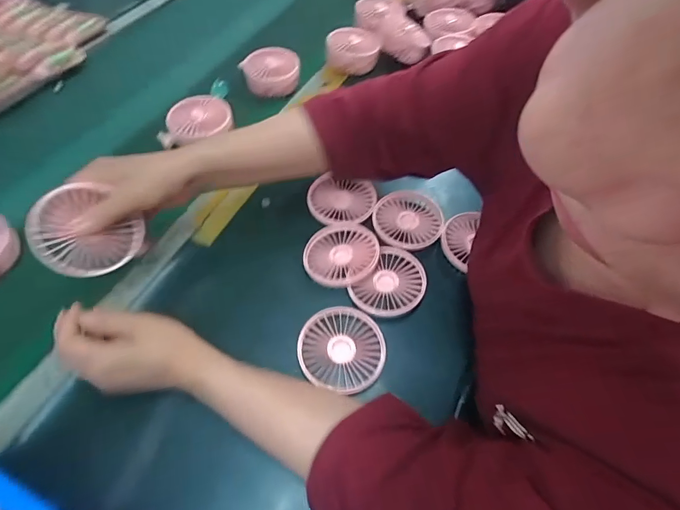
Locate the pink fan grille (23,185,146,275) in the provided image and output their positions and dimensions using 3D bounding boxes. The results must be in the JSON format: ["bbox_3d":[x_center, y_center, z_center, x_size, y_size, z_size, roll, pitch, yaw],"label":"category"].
[{"bbox_3d":[-0.245,-0.019,0.372,0.081,0.089,0.014,-57,34,-9],"label":"pink fan grille"}]

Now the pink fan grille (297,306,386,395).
[{"bbox_3d":[0.002,0.097,0.406,0.087,0.011,0.087,0,56,0],"label":"pink fan grille"}]

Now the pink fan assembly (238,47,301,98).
[{"bbox_3d":[-0.115,-0.302,0.639,0.094,0.043,0.081,-11,56,-7],"label":"pink fan assembly"}]

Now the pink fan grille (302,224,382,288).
[{"bbox_3d":[0.002,-0.002,0.458,0.087,0.020,0.090,0,56,0],"label":"pink fan grille"}]

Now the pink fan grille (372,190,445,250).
[{"bbox_3d":[0.089,-0.046,0.501,0.089,0.017,0.097,-2,56,-1],"label":"pink fan grille"}]

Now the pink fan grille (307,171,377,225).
[{"bbox_3d":[0.000,-0.072,0.507,0.085,0.015,0.076,20,58,13],"label":"pink fan grille"}]

